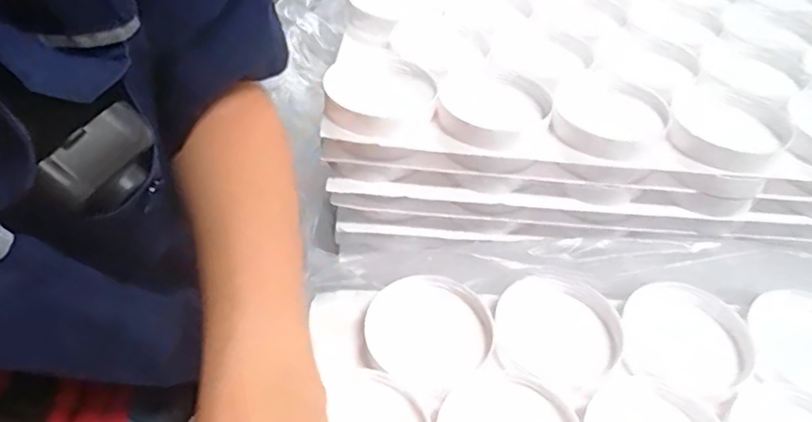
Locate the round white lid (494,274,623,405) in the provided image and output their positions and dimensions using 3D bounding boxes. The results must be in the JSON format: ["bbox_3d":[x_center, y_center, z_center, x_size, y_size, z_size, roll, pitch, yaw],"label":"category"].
[{"bbox_3d":[0.092,0.076,0.365,0.075,0.011,0.083,24,47,19],"label":"round white lid"}]

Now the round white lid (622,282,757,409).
[{"bbox_3d":[0.172,0.080,0.365,0.074,0.015,0.077,2,44,-2],"label":"round white lid"}]

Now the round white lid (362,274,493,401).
[{"bbox_3d":[0.013,0.073,0.359,0.071,0.014,0.077,2,44,-2],"label":"round white lid"}]

